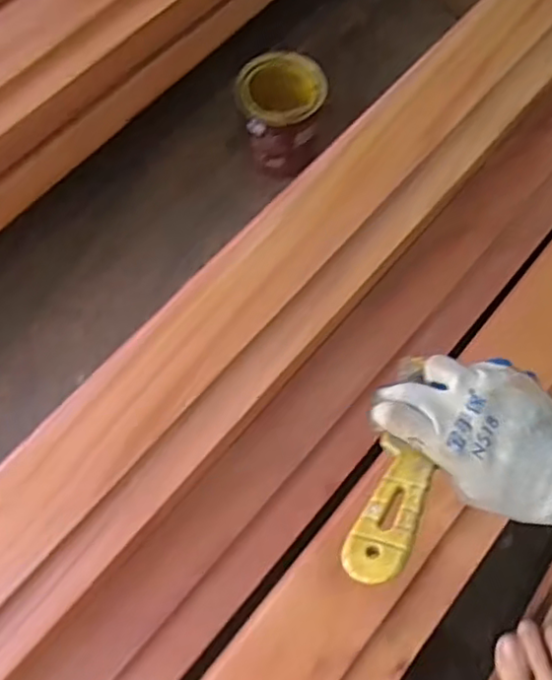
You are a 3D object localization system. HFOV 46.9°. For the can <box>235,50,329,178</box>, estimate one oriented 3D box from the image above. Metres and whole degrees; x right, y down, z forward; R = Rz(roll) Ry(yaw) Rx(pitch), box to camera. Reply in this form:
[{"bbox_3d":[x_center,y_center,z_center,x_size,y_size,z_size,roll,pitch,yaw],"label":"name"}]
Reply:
[{"bbox_3d":[0.006,-0.295,0.833,0.109,0.097,0.117,5,66,0],"label":"can"}]

